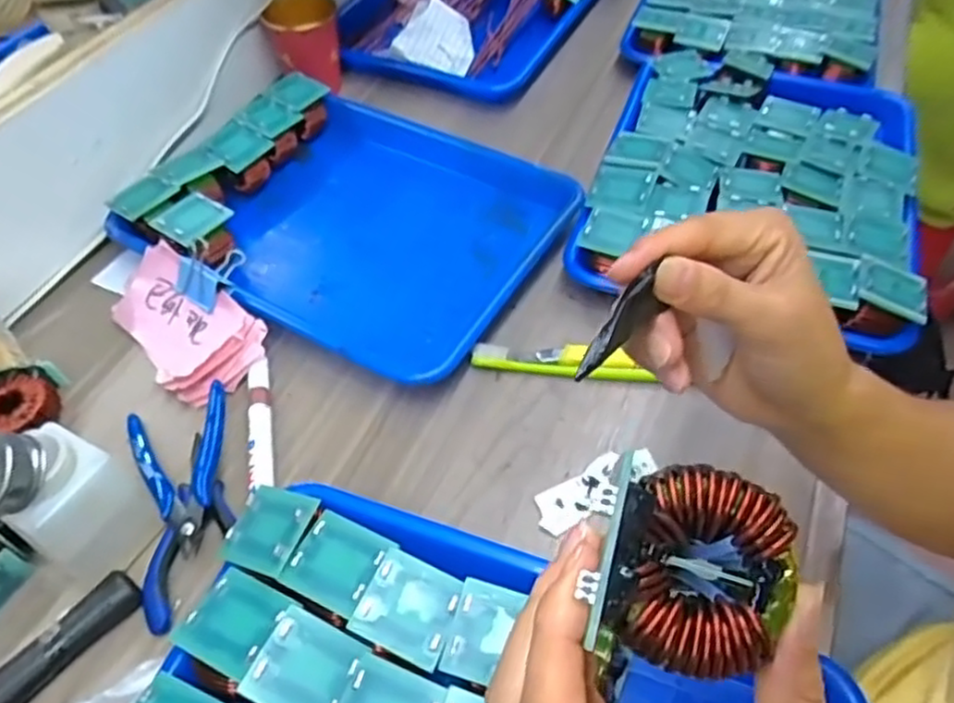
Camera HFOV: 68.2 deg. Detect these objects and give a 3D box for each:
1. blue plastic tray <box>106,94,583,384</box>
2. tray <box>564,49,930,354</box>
[{"bbox_3d":[-0.088,-0.108,0.575,0.281,0.033,0.250,25,56,20],"label":"blue plastic tray"},{"bbox_3d":[0.234,-0.146,0.589,0.244,0.060,0.333,16,53,14],"label":"tray"}]

